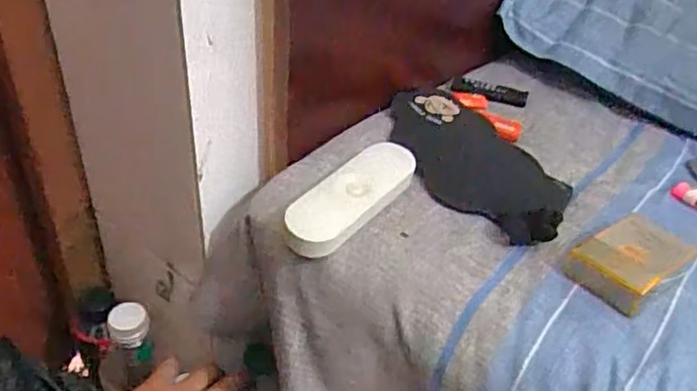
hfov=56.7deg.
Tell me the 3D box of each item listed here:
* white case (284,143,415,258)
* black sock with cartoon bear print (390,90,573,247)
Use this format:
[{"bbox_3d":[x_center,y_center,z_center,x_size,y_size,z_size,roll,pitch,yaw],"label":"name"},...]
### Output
[{"bbox_3d":[0.004,-0.001,0.502,0.043,0.019,0.129,28,44,27],"label":"white case"},{"bbox_3d":[0.109,-0.034,0.561,0.106,0.027,0.195,-26,48,-32],"label":"black sock with cartoon bear print"}]

